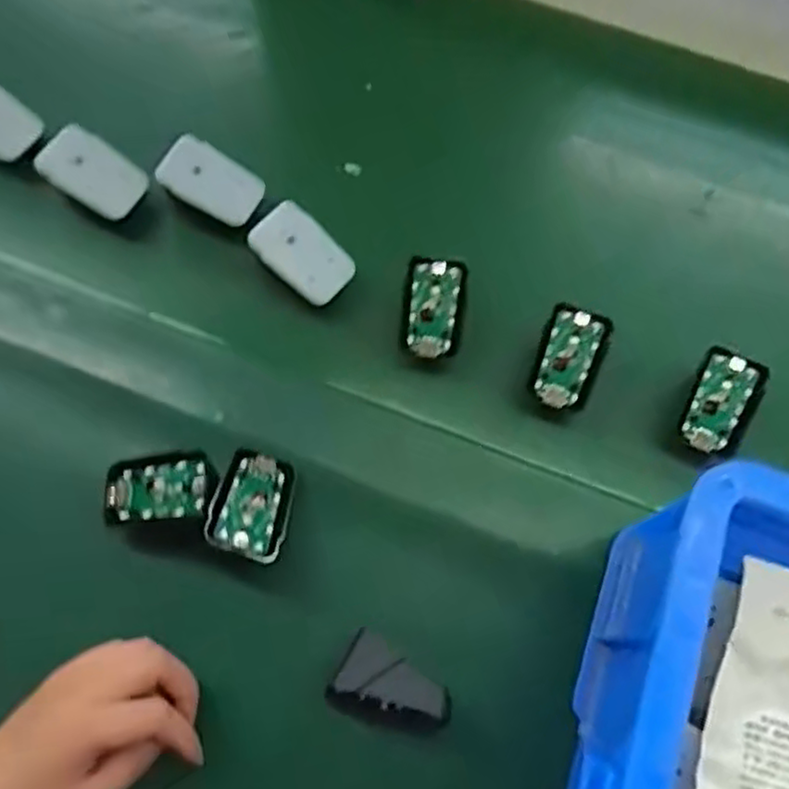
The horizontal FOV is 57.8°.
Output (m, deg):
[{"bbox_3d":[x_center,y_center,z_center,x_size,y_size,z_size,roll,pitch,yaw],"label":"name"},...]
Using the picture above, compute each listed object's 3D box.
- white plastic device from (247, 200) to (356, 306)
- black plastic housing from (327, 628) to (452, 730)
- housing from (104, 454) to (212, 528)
[{"bbox_3d":[-0.062,-0.096,0.490,0.069,0.013,0.043,43,93,-16],"label":"white plastic device"},{"bbox_3d":[-0.002,0.172,0.409,0.069,0.042,0.043,29,70,9],"label":"black plastic housing"},{"bbox_3d":[-0.143,0.057,0.435,0.066,0.016,0.043,-8,80,10],"label":"housing"}]

